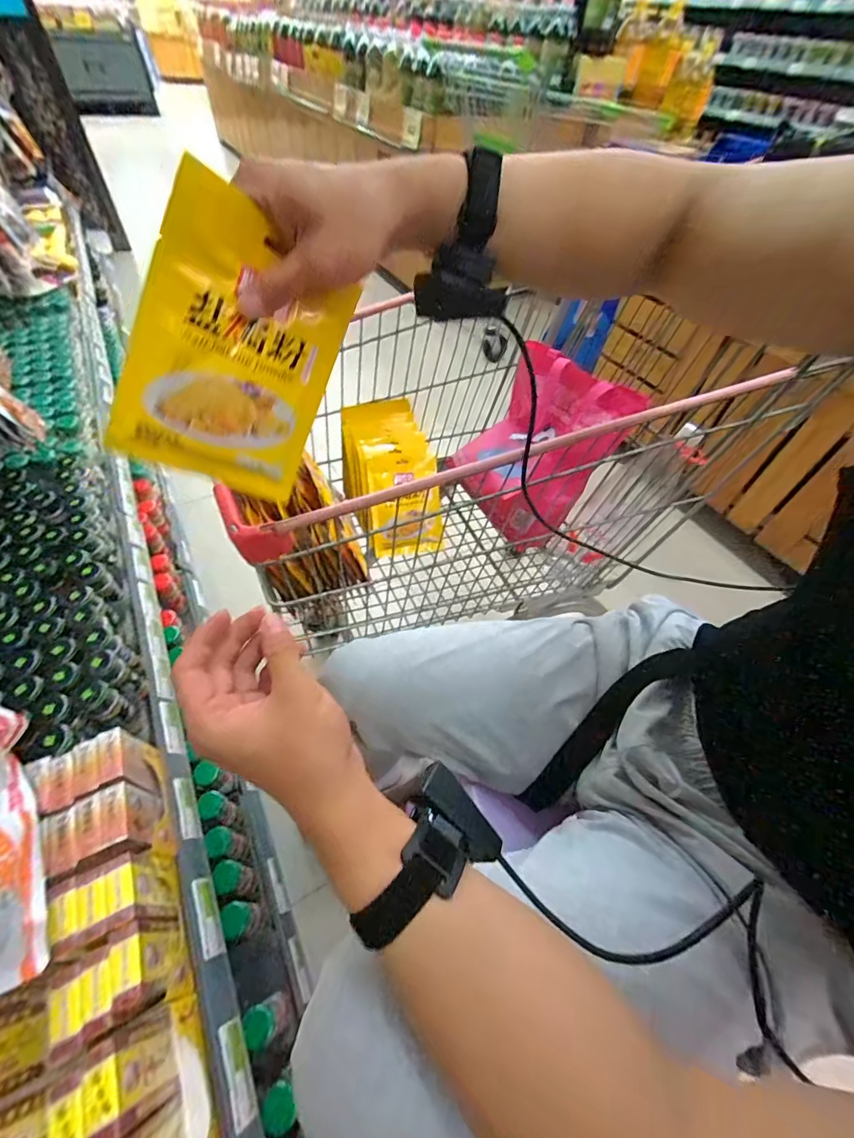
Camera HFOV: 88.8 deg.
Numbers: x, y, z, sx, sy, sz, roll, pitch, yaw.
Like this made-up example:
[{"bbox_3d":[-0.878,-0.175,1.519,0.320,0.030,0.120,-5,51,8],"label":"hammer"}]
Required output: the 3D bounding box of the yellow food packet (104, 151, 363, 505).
[{"bbox_3d":[-0.127,-0.140,0.302,0.126,0.167,0.014,13,20,-45],"label":"yellow food packet"}]

